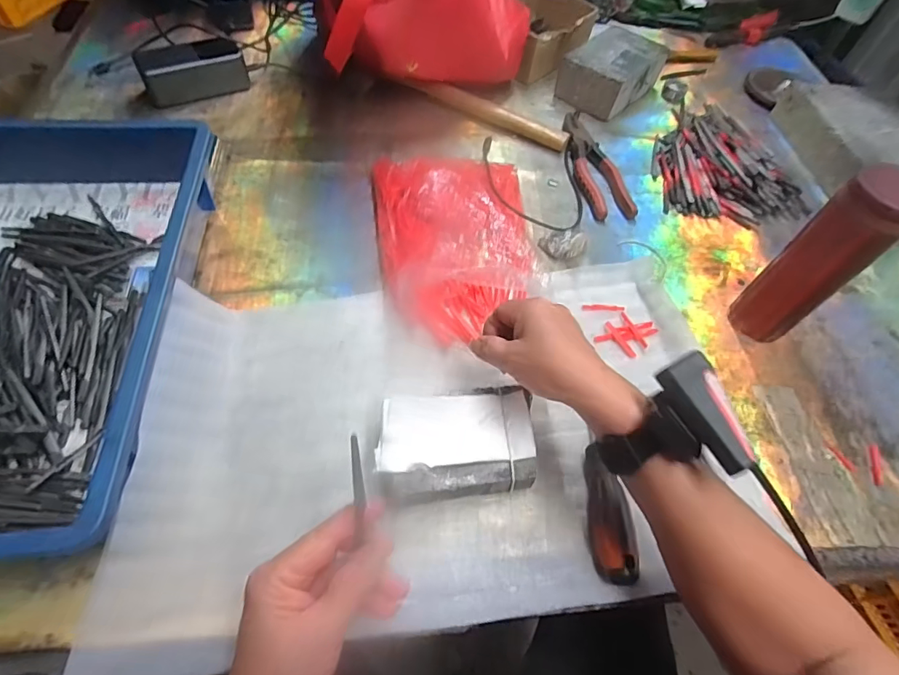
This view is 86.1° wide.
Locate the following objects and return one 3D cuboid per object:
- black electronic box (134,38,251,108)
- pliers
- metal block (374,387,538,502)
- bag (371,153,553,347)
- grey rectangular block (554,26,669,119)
[{"bbox_3d":[-0.343,-0.355,0.647,0.130,0.055,0.047,-28,64,-21],"label":"black electronic box"},{"bbox_3d":[0.186,-0.230,0.636,0.055,0.015,0.196,-8,58,-10],"label":"pliers"},{"bbox_3d":[0.004,0.089,0.390,0.125,0.055,0.081,-4,58,-7],"label":"metal block"},{"bbox_3d":[0.011,-0.111,0.520,0.173,0.061,0.242,-2,57,-6],"label":"bag"},{"bbox_3d":[0.244,-0.402,0.730,0.105,0.063,0.164,38,62,18],"label":"grey rectangular block"}]

